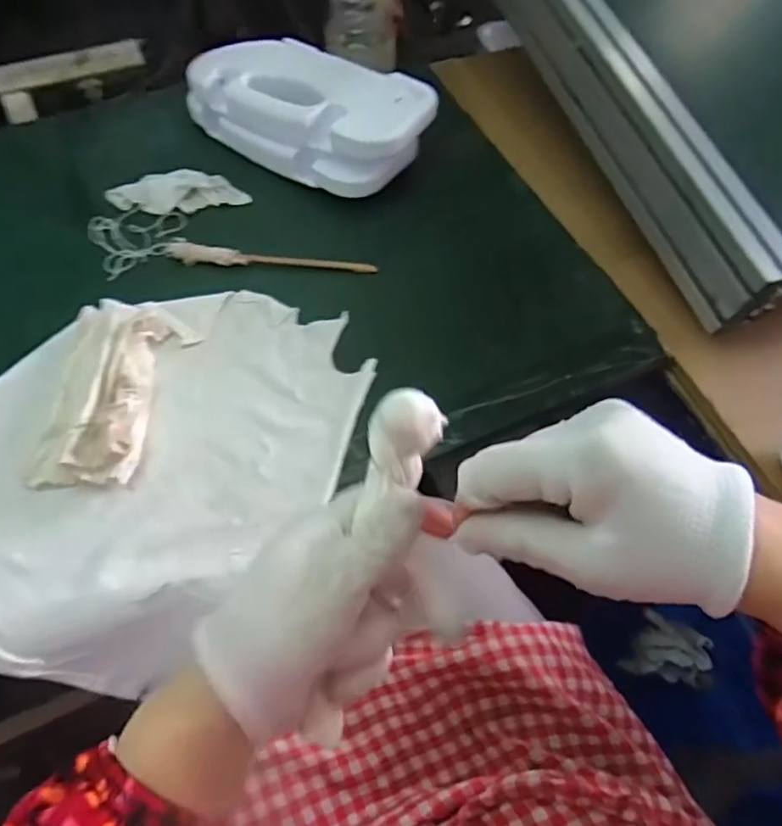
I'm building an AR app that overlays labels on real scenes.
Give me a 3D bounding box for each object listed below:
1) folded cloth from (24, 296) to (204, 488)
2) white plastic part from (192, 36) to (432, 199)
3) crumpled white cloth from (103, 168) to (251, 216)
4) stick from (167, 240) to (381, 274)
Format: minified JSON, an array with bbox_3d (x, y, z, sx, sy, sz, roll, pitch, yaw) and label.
[{"bbox_3d":[-0.239,-0.023,0.503,0.103,0.029,0.173,1,61,-1],"label":"folded cloth"},{"bbox_3d":[-0.093,-0.329,0.648,0.258,0.085,0.128,31,64,15],"label":"white plastic part"},{"bbox_3d":[-0.231,-0.240,0.636,0.148,0.022,0.046,0,61,-2],"label":"crumpled white cloth"},{"bbox_3d":[-0.122,-0.152,0.592,0.212,0.010,0.023,8,61,2],"label":"stick"}]

